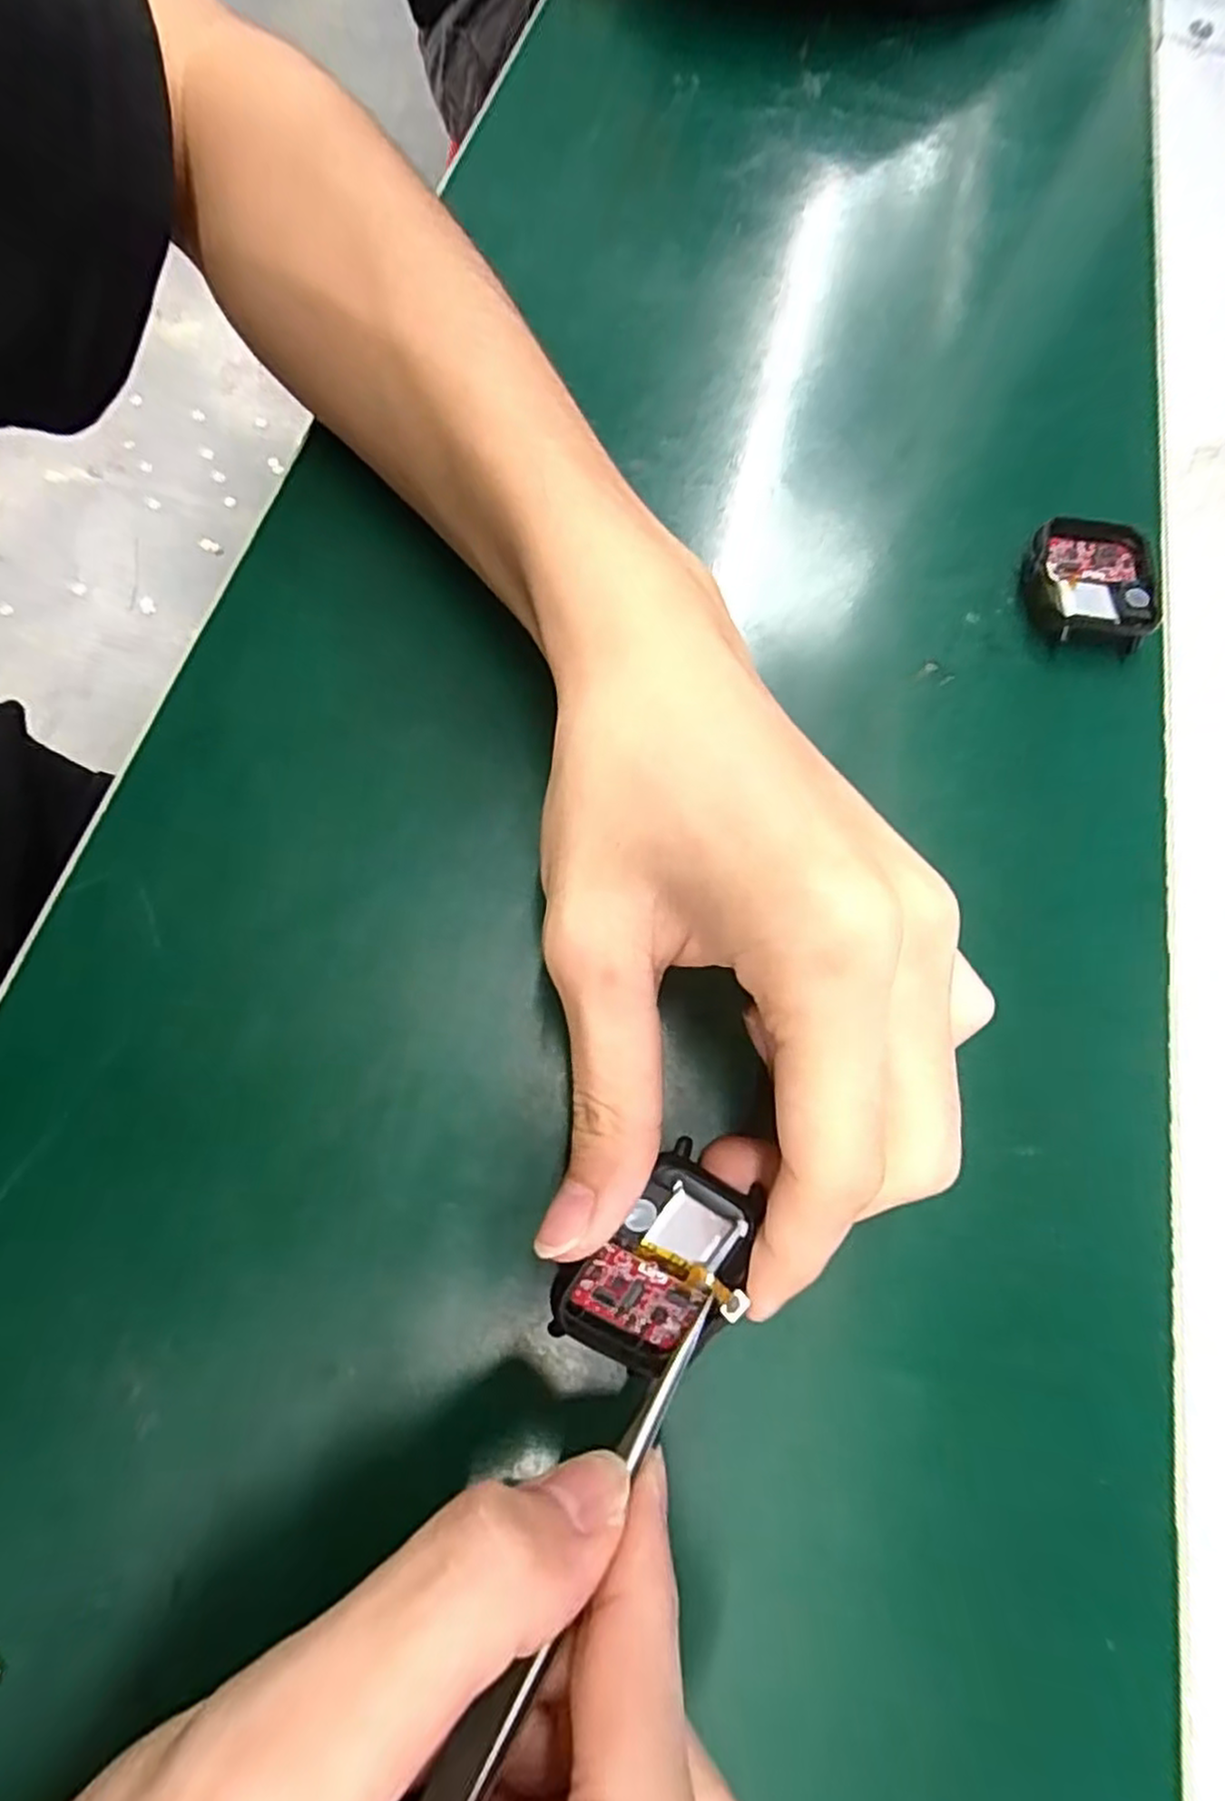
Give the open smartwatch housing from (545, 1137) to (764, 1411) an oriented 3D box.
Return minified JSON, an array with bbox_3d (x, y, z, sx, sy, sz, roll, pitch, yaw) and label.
[{"bbox_3d":[0.012,0.081,0.157,0.036,0.012,0.045,40,84,-16],"label":"open smartwatch housing"}]

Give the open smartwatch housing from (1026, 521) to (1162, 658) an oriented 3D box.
[{"bbox_3d":[0.156,-0.104,0.235,0.040,0.014,0.044,16,71,1],"label":"open smartwatch housing"}]

